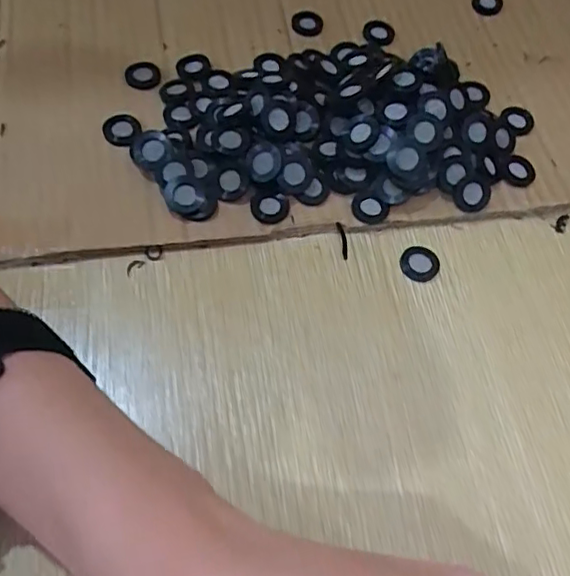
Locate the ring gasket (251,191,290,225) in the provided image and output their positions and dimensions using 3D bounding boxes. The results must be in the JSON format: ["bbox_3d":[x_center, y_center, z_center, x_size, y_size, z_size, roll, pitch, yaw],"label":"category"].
[{"bbox_3d":[-0.007,-0.039,0.288,0.018,0.006,0.015,24,61,8],"label":"ring gasket"}]

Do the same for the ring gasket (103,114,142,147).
[{"bbox_3d":[-0.081,-0.080,0.301,0.016,0.006,0.019,37,63,14],"label":"ring gasket"}]

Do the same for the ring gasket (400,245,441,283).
[{"bbox_3d":[0.065,-0.012,0.288,0.019,0.004,0.019,3,60,-5],"label":"ring gasket"}]

